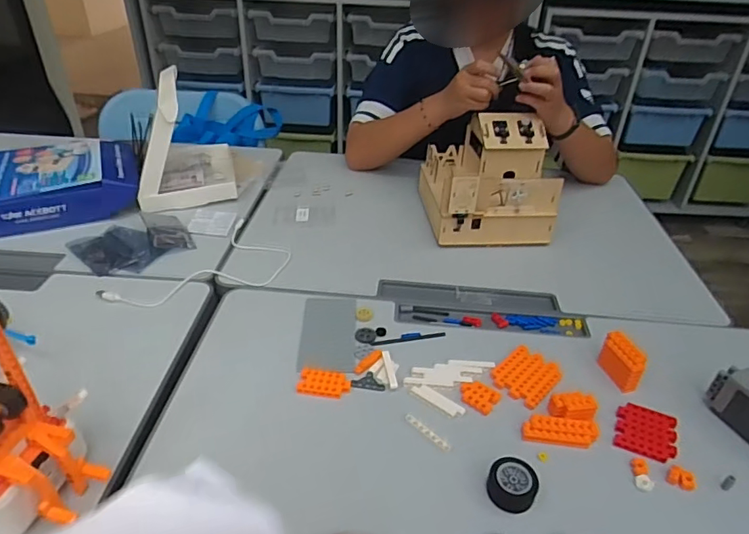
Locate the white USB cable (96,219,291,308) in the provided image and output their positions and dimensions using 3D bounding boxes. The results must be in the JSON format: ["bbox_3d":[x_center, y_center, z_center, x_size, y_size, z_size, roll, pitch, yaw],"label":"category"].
[{"bbox_3d":[-0.225,0.007,0.711,0.141,0.006,0.239,23,39,27],"label":"white USB cable"}]

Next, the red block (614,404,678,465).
[{"bbox_3d":[0.272,0.165,0.523,0.054,0.011,0.062,16,37,19],"label":"red block"}]

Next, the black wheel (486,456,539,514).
[{"bbox_3d":[0.123,0.191,0.463,0.041,0.018,0.042,1,34,-1],"label":"black wheel"}]

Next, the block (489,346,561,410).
[{"bbox_3d":[0.168,0.118,0.577,0.061,0.008,0.071,29,43,33],"label":"block"}]

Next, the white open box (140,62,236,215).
[{"bbox_3d":[-0.325,-0.221,0.893,0.153,0.180,0.210,-7,35,-13],"label":"white open box"}]

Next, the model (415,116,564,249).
[{"bbox_3d":[0.177,-0.147,0.832,0.174,0.159,0.184,-2,35,-6],"label":"model"}]

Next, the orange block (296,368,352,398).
[{"bbox_3d":[-0.054,0.125,0.563,0.056,0.004,0.036,6,35,6],"label":"orange block"}]

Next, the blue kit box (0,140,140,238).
[{"bbox_3d":[-0.529,-0.140,0.872,0.248,0.069,0.234,-12,37,-19],"label":"blue kit box"}]

